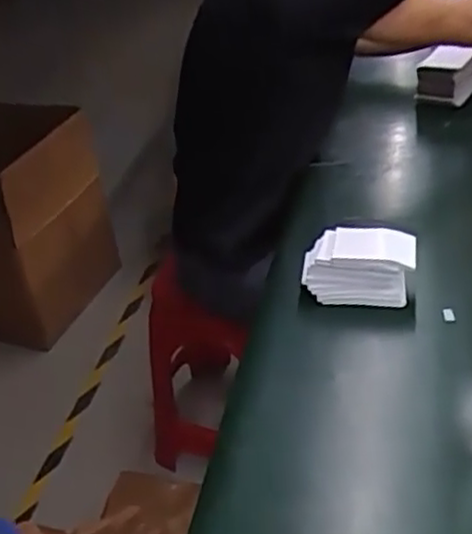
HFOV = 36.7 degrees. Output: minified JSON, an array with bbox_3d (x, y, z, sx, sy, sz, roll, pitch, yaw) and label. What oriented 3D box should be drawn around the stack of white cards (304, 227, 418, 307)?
[{"bbox_3d":[0.164,0.005,0.951,0.146,0.077,0.089,-1,34,8],"label":"stack of white cards"}]

